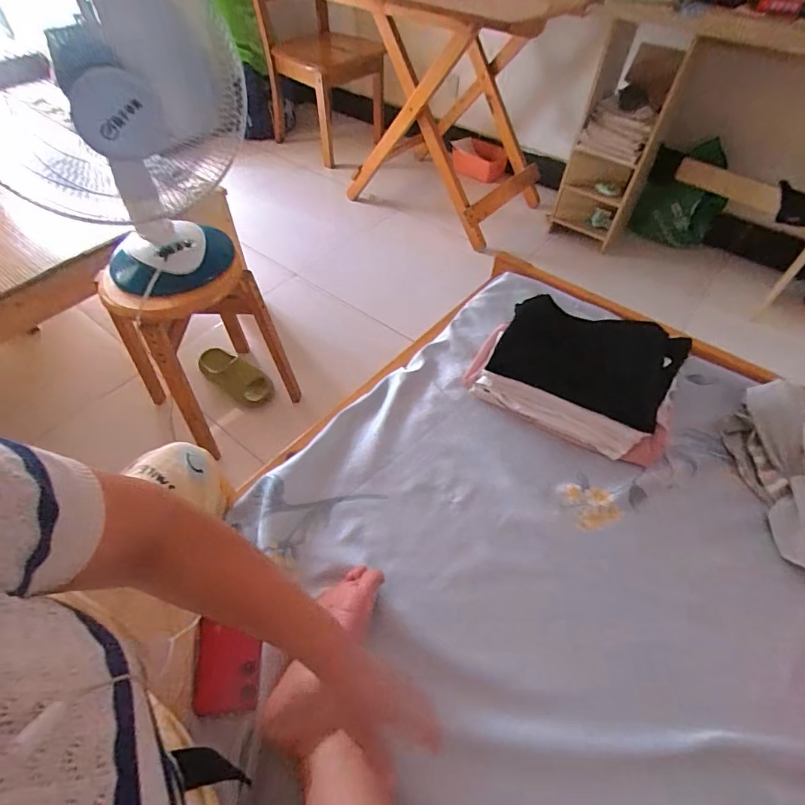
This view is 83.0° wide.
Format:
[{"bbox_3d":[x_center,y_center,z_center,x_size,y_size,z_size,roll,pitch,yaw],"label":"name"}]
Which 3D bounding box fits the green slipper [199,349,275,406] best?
[{"bbox_3d":[-0.486,-0.076,1.312,0.251,0.070,0.103,31,58,22],"label":"green slipper"}]

